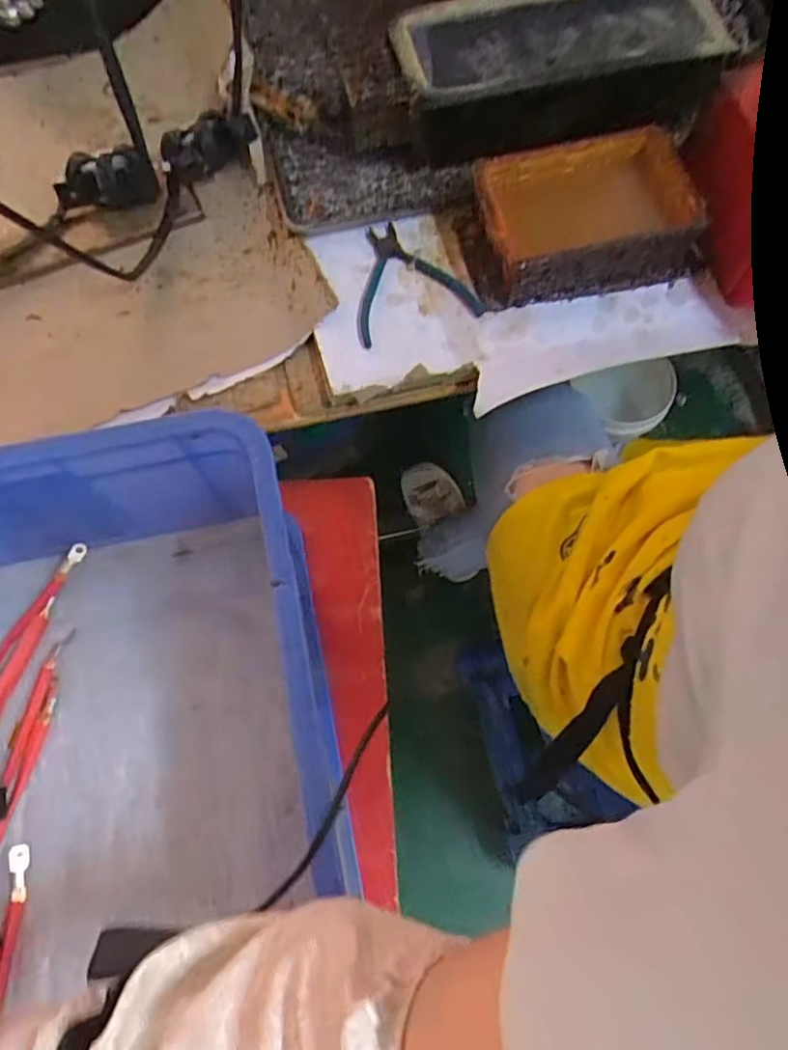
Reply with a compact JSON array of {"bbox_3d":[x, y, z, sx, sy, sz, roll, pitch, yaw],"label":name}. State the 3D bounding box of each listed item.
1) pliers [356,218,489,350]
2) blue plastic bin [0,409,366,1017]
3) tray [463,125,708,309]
[{"bbox_3d":[0.012,-0.259,0.662,0.127,0.006,0.138,-15,71,-6],"label":"pliers"},{"bbox_3d":[-0.247,0.260,0.455,0.389,0.213,0.590,-12,71,-5],"label":"blue plastic bin"},{"bbox_3d":[0.183,-0.312,0.642,0.215,0.062,0.142,-11,71,-4],"label":"tray"}]

